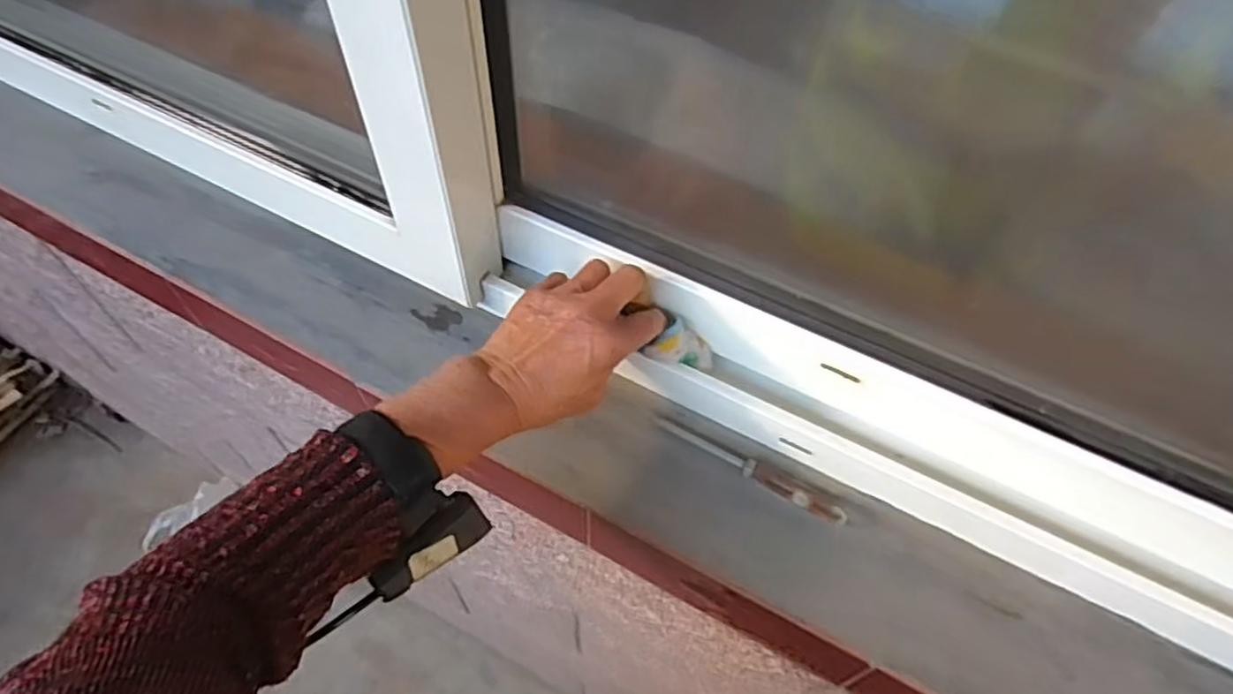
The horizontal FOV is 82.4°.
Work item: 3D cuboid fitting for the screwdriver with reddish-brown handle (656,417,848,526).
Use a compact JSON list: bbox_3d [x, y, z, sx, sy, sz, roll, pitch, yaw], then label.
[{"bbox_3d":[0.090,0.084,0.480,0.136,0.009,0.013,27,58,15],"label":"screwdriver with reddish-brown handle"}]

